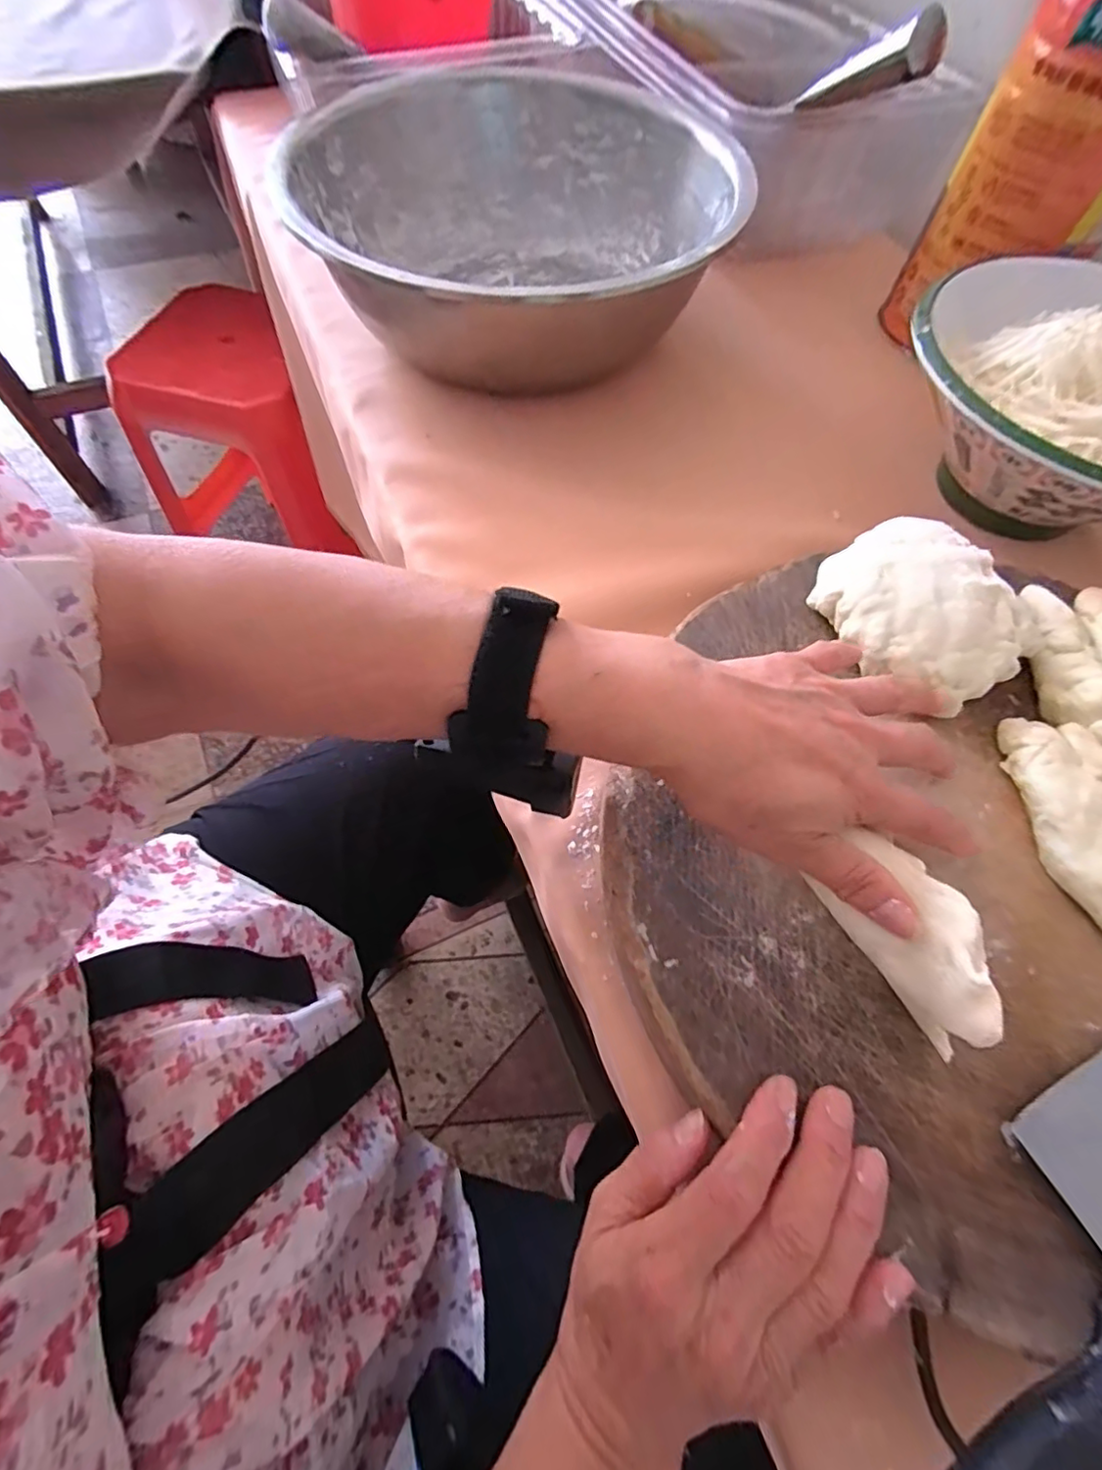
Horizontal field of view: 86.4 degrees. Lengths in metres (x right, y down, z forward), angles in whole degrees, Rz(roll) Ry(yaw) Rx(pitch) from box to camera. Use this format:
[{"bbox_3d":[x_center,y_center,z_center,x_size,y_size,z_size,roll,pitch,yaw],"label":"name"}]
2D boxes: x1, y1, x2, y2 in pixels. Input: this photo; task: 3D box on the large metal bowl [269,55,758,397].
[{"bbox_3d":[-0.023,-0.391,0.469,0.316,0.111,0.323,1,63,-3],"label":"large metal bowl"}]

